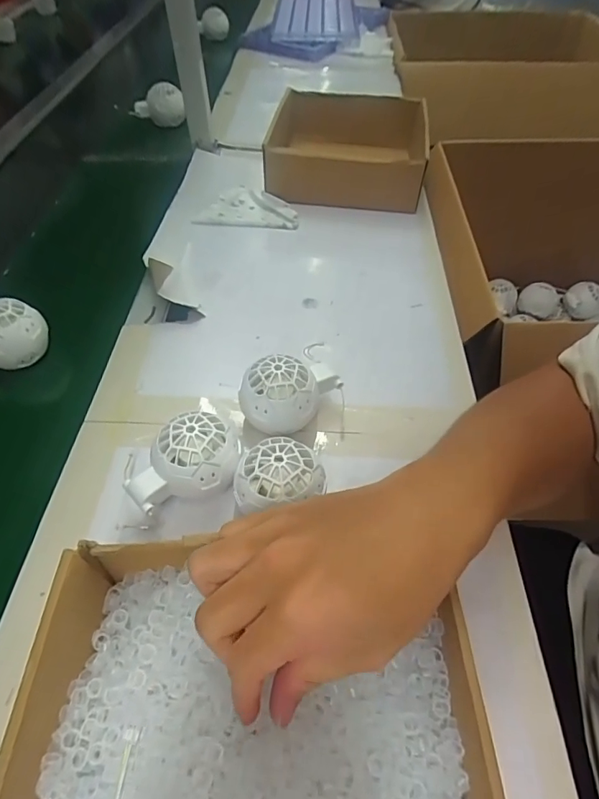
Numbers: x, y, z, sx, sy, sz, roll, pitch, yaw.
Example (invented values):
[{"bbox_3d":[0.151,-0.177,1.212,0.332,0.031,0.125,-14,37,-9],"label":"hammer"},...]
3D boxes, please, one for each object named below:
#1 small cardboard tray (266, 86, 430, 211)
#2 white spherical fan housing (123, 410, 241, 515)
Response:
[{"bbox_3d":[0.058,-0.345,0.644,0.219,0.072,0.203,6,52,8],"label":"small cardboard tray"},{"bbox_3d":[-0.081,0.048,0.335,0.081,0.056,0.052,-29,55,-19],"label":"white spherical fan housing"}]

